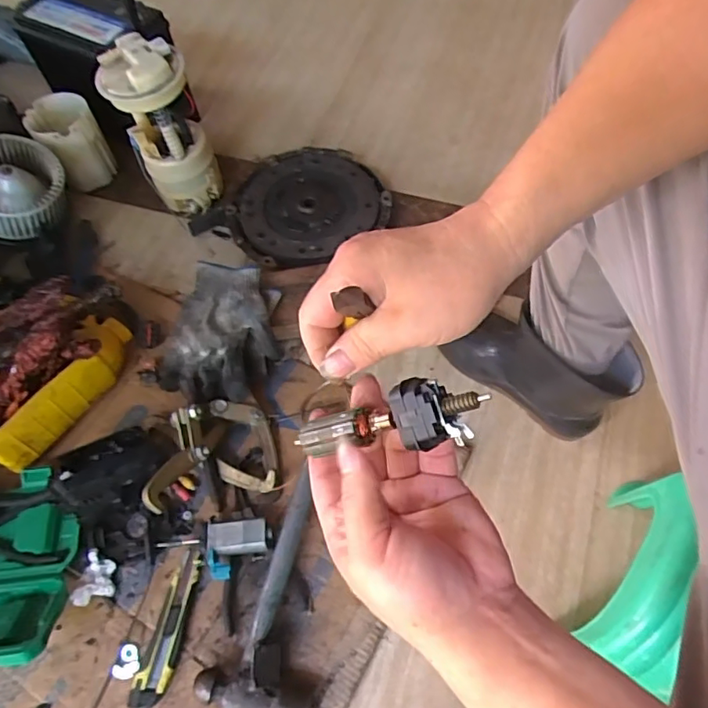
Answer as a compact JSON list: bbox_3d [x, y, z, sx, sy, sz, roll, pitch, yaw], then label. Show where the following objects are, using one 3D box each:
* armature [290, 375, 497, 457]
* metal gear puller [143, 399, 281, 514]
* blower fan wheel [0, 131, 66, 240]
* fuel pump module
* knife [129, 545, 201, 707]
[{"bbox_3d":[0.013,0.036,0.297,0.114,0.021,0.028,-17,55,34],"label":"armature"},{"bbox_3d":[-0.168,0.113,0.663,0.134,0.101,0.121,-18,62,-6],"label":"metal gear puller"},{"bbox_3d":[-0.532,-0.264,0.871,0.153,0.068,0.153,9,67,-21],"label":"blower fan wheel"},{"bbox_3d":[-0.289,-0.339,0.865,0.115,0.244,0.115,-23,63,-8],"label":"fuel pump module"},{"bbox_3d":[-0.203,0.300,0.621,0.037,0.020,0.161,11,63,10],"label":"knife"}]

